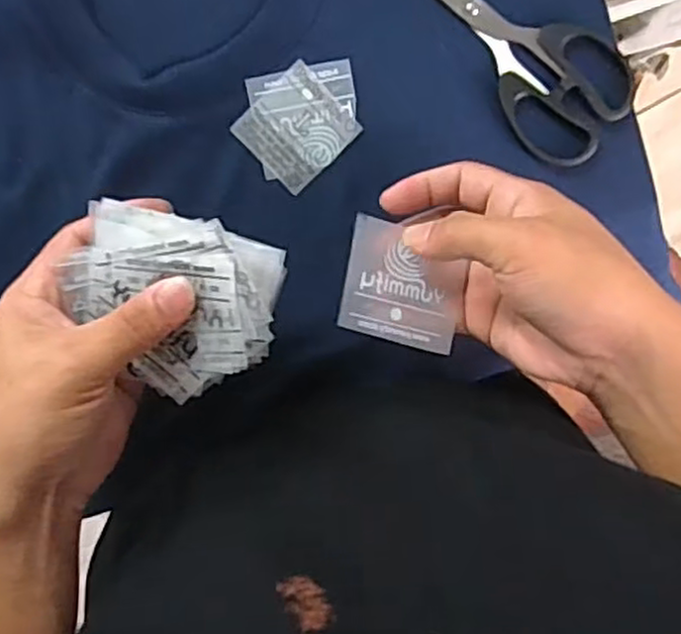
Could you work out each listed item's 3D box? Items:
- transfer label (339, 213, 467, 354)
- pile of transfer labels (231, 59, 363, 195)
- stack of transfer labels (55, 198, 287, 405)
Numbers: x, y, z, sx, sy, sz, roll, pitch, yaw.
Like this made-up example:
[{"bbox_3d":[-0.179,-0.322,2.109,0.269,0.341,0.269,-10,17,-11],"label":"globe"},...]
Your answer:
[{"bbox_3d":[0.032,-0.015,0.355,0.064,0.004,0.056,14,84,-23],"label":"transfer label"},{"bbox_3d":[-0.021,-0.110,0.386,0.068,0.005,0.057,-45,97,3],"label":"pile of transfer labels"},{"bbox_3d":[-0.077,-0.004,0.322,0.093,0.023,0.083,11,96,-4],"label":"stack of transfer labels"}]

